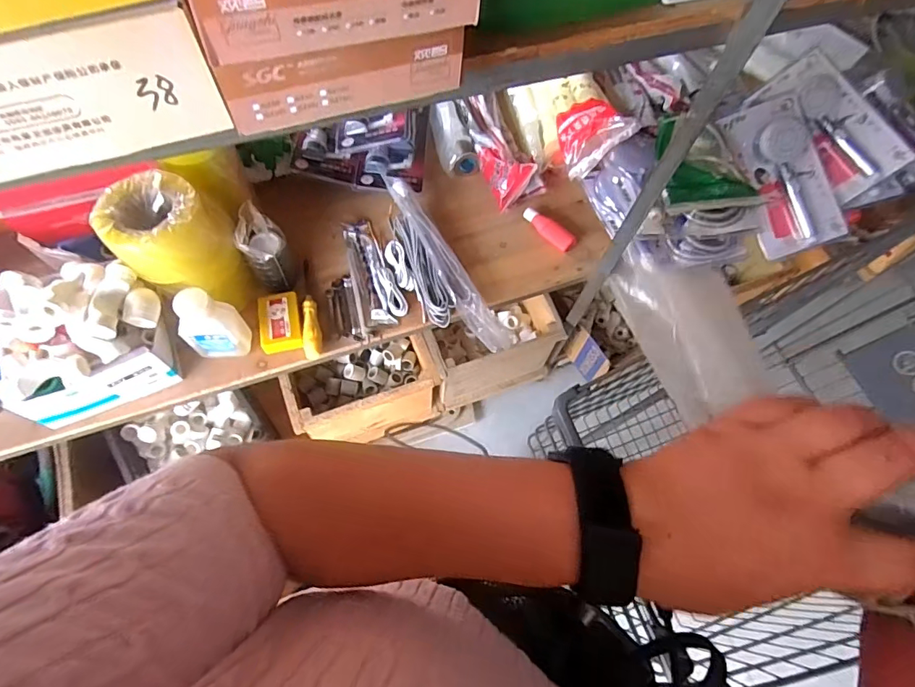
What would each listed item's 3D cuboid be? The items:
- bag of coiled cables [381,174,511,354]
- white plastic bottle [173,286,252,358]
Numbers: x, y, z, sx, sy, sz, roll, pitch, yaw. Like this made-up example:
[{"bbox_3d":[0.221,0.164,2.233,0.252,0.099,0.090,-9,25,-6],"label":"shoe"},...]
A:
[{"bbox_3d":[-0.043,-0.136,0.851,0.095,0.055,0.373,-27,70,-15],"label":"bag of coiled cables"},{"bbox_3d":[-0.376,-0.027,0.729,0.078,0.155,0.050,0,65,-4],"label":"white plastic bottle"}]

